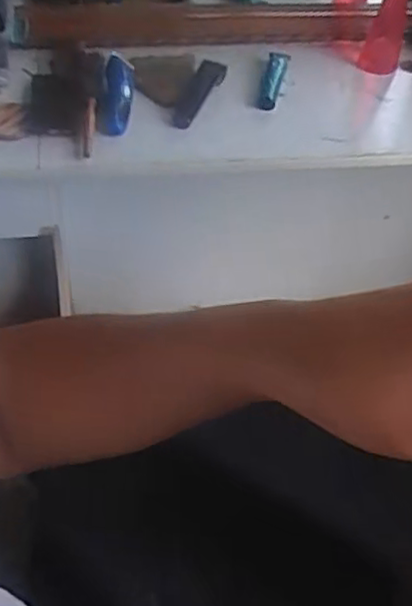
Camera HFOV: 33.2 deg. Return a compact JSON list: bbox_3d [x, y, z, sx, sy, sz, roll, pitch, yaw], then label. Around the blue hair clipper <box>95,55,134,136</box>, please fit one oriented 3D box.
[{"bbox_3d":[-0.140,-0.334,1.088,0.052,0.034,0.202,2,49,-3],"label":"blue hair clipper"}]

